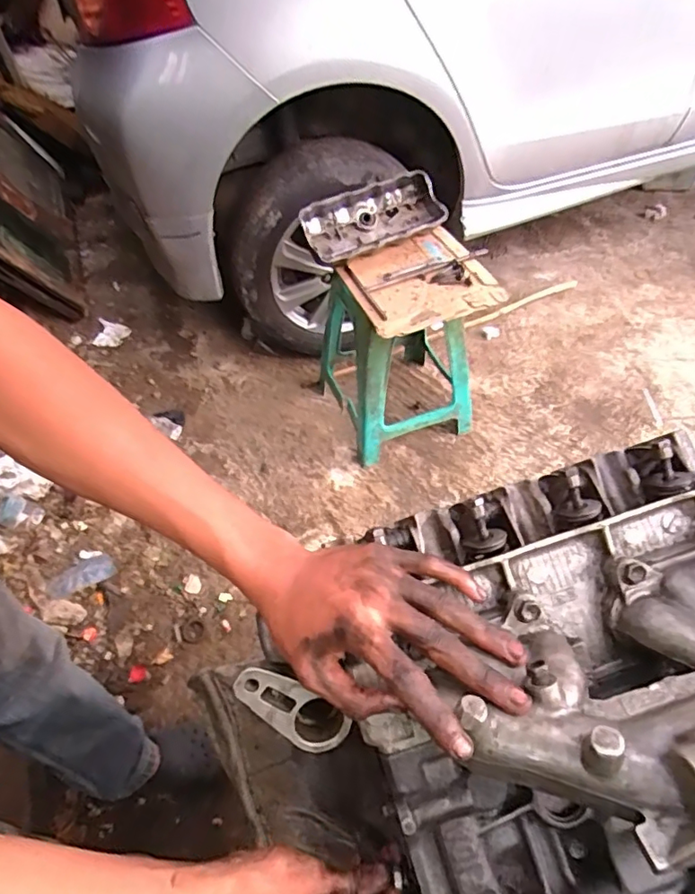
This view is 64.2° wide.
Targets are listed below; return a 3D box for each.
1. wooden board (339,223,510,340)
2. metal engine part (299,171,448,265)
[{"bbox_3d":[0.151,-0.358,1.190,0.282,0.032,0.264,-22,59,-7],"label":"wooden board"},{"bbox_3d":[0.058,-0.519,1.264,0.325,0.059,0.148,-22,87,-10],"label":"metal engine part"}]

